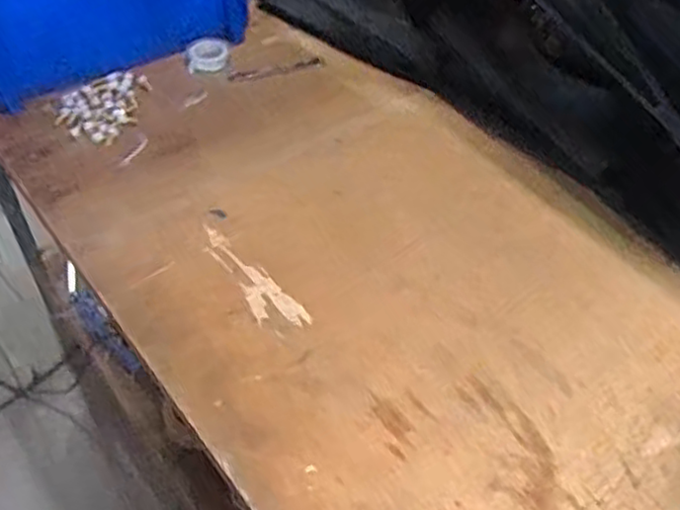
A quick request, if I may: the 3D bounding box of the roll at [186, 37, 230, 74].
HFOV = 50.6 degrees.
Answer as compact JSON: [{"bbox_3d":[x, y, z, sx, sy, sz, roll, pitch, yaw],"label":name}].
[{"bbox_3d":[-0.176,-0.266,0.961,0.056,0.025,0.056,3,48,-3],"label":"roll"}]

